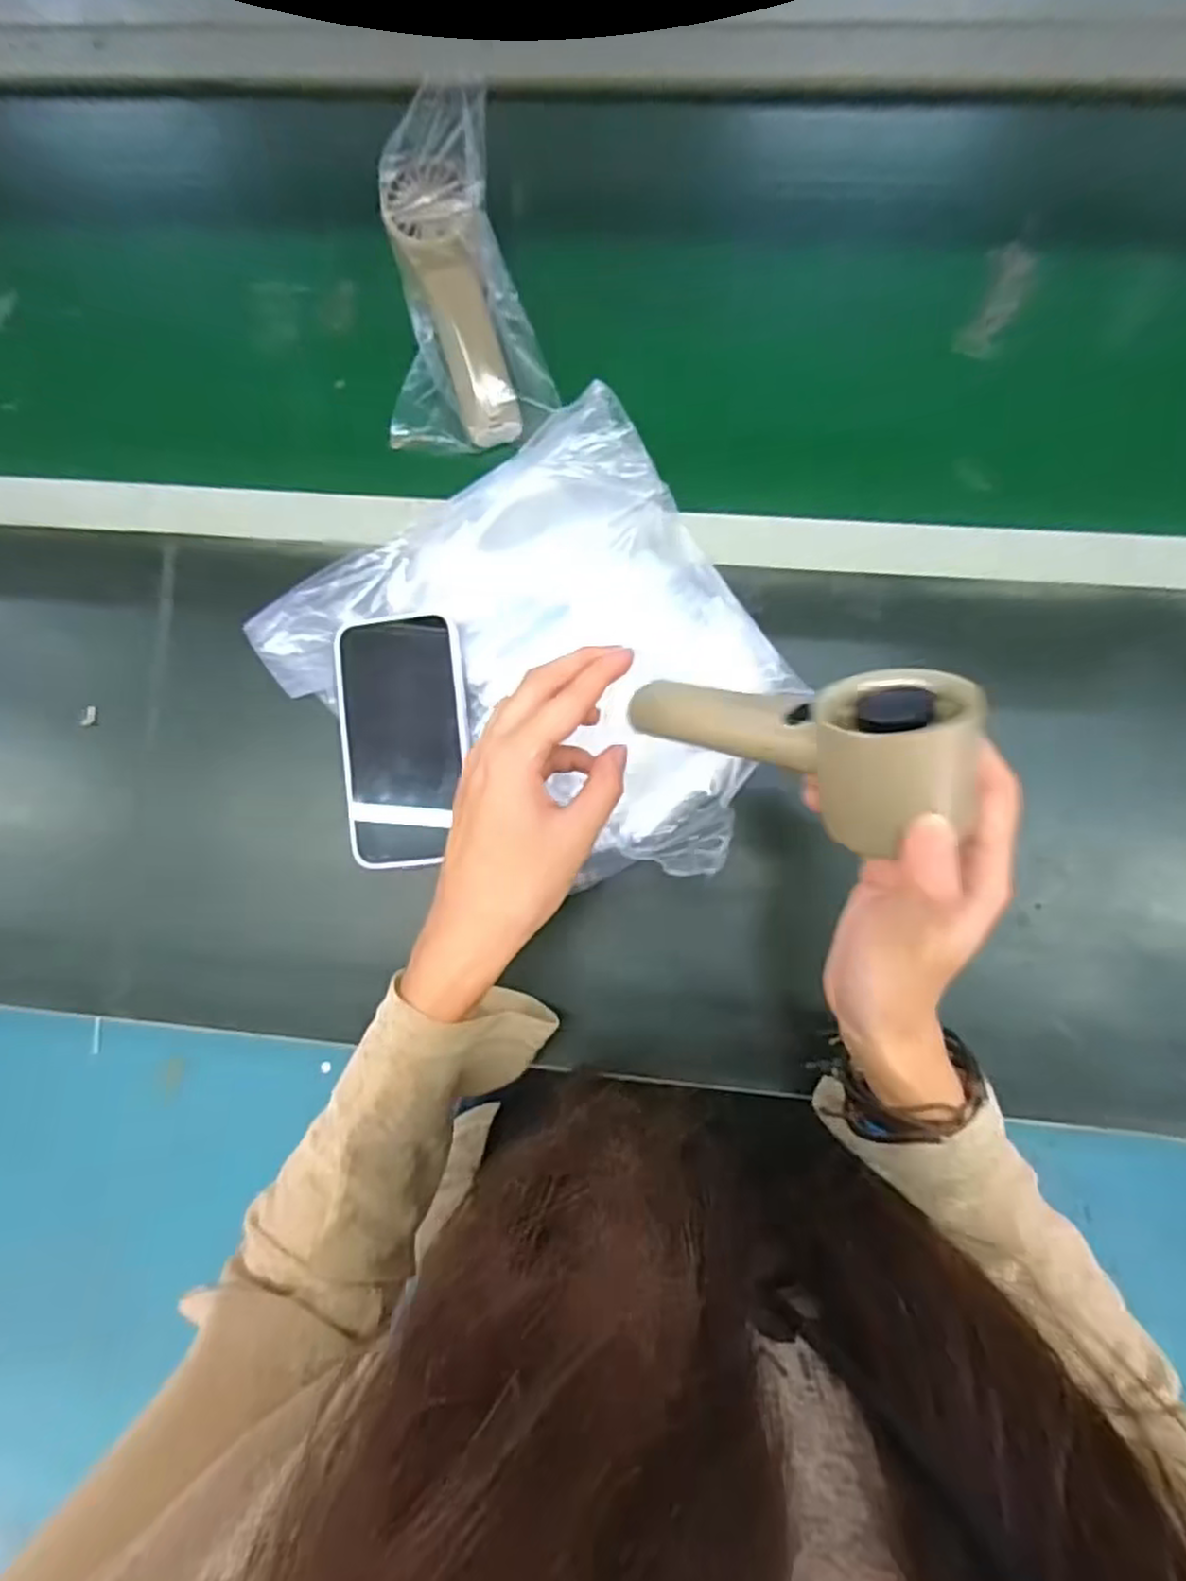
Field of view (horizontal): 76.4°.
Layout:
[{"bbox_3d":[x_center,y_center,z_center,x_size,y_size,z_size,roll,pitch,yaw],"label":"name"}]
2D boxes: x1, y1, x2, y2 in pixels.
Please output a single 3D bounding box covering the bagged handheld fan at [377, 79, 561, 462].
[{"bbox_3d":[-0.084,-0.306,0.454,0.097,0.040,0.187,-7,103,4],"label":"bagged handheld fan"}]

